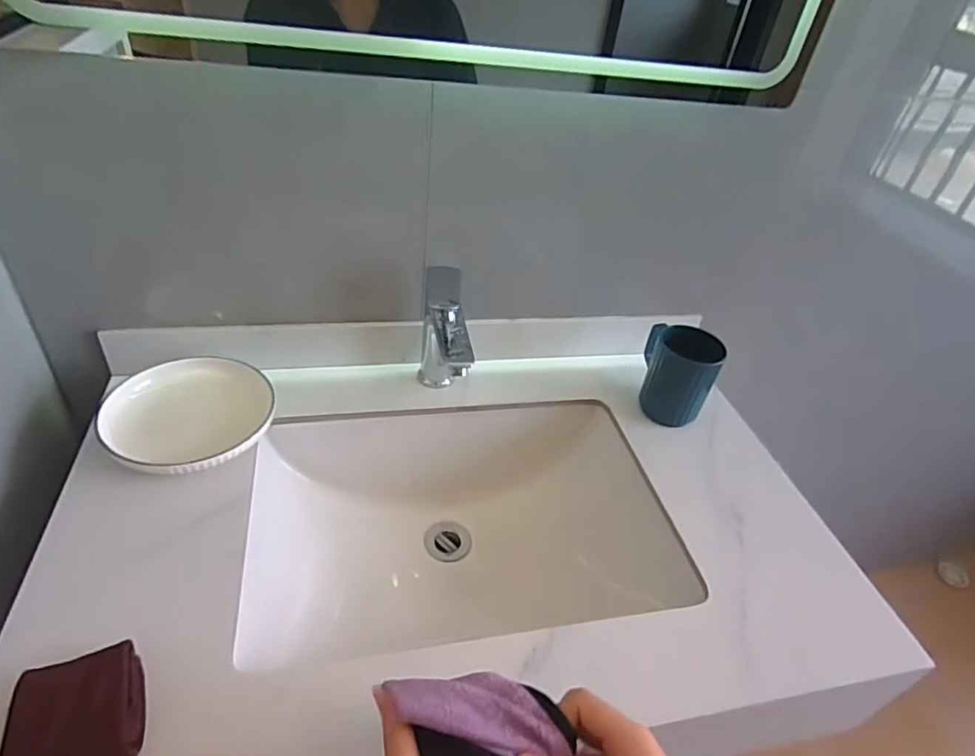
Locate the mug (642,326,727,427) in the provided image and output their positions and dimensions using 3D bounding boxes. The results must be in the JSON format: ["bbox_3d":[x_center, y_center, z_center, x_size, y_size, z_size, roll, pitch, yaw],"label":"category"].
[{"bbox_3d":[0.248,-0.008,0.756,0.095,0.109,0.087,19,40,14],"label":"mug"}]

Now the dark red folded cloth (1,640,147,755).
[{"bbox_3d":[-0.294,0.239,0.412,0.079,0.040,0.084,-13,43,-24],"label":"dark red folded cloth"}]

